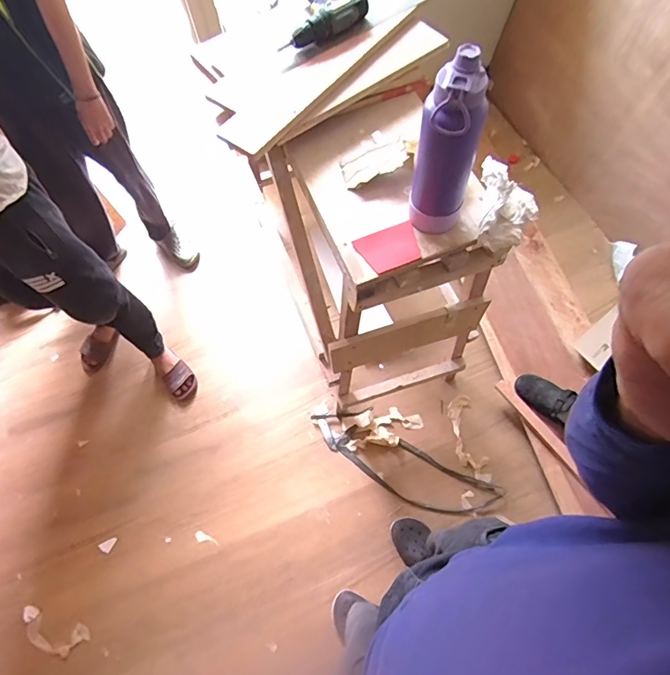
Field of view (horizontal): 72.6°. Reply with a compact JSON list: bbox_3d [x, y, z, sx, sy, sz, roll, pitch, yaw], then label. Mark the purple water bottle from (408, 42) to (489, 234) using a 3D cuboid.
[{"bbox_3d":[0.173,-0.283,0.722,0.089,0.293,0.072,15,66,10],"label":"purple water bottle"}]

